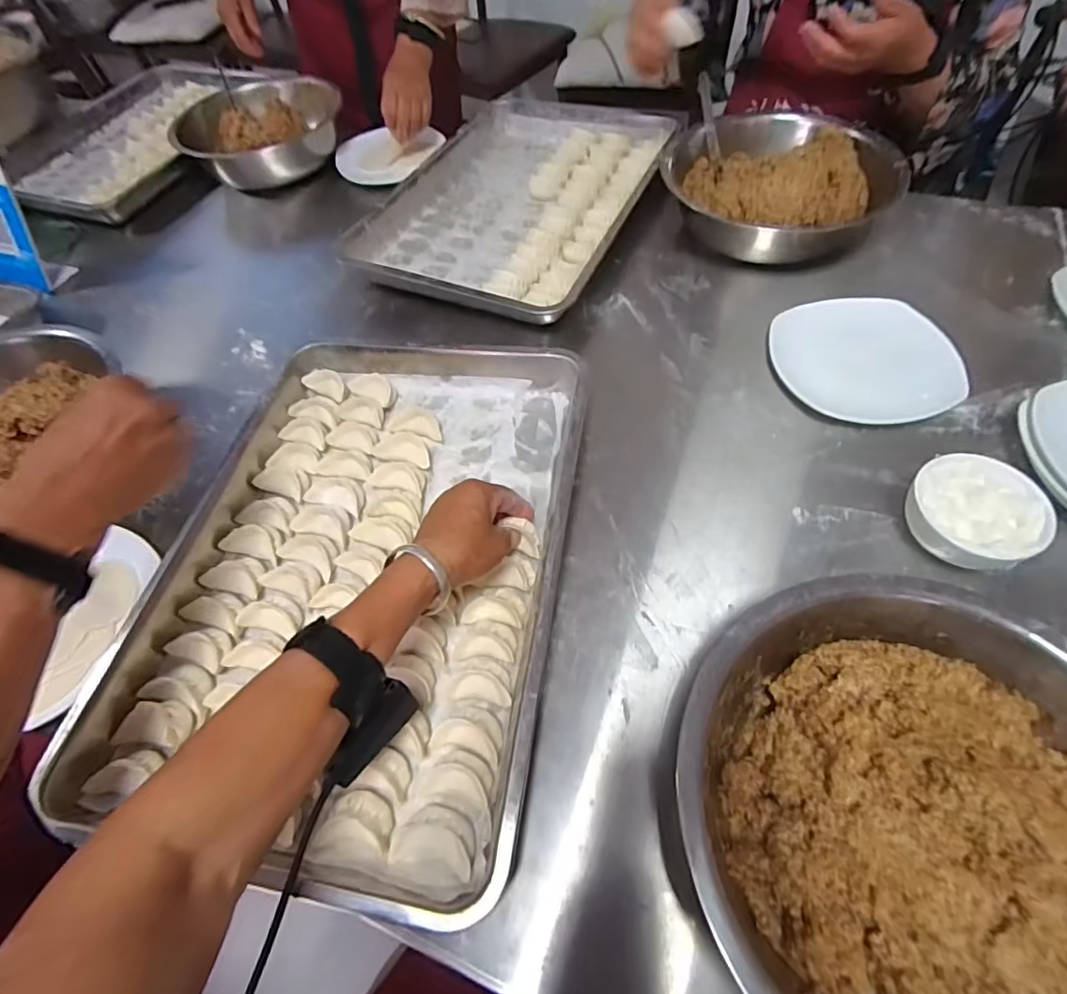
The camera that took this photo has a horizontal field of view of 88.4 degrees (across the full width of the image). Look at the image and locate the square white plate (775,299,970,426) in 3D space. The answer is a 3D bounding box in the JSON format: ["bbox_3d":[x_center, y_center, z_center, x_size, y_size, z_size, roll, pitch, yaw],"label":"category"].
[{"bbox_3d":[0.353,-0.145,0.586,0.166,0.035,0.162,-5,56,1],"label":"square white plate"}]

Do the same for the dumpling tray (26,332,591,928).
[{"bbox_3d":[-0.147,0.047,0.491,0.343,0.051,0.480,6,57,9],"label":"dumpling tray"}]

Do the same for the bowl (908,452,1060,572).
[{"bbox_3d":[0.369,0.017,0.466,0.103,0.051,0.095,-2,56,3],"label":"bowl"}]

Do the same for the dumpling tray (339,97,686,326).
[{"bbox_3d":[-0.014,-0.443,0.808,0.343,0.047,0.492,19,60,17],"label":"dumpling tray"}]

